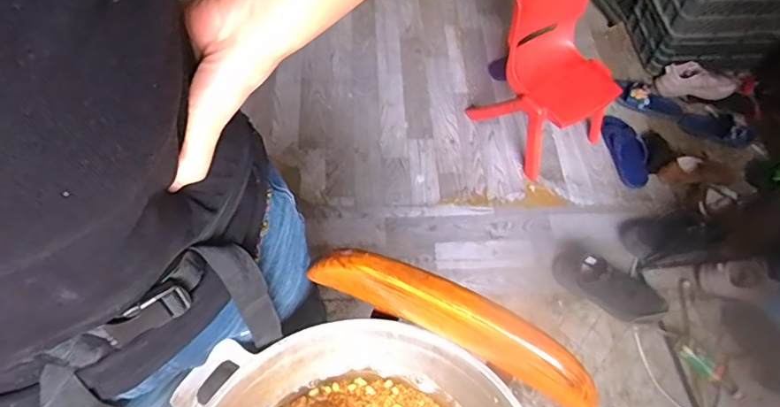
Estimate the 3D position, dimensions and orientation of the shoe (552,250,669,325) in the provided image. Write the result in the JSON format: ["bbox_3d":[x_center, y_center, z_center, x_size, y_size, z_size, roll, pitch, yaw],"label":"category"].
[{"bbox_3d":[0.592,0.224,1.385,0.281,0.080,0.124,31,63,13],"label":"shoe"}]

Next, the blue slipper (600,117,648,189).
[{"bbox_3d":[0.763,-0.180,1.643,0.114,0.041,0.270,-9,61,-9],"label":"blue slipper"}]

